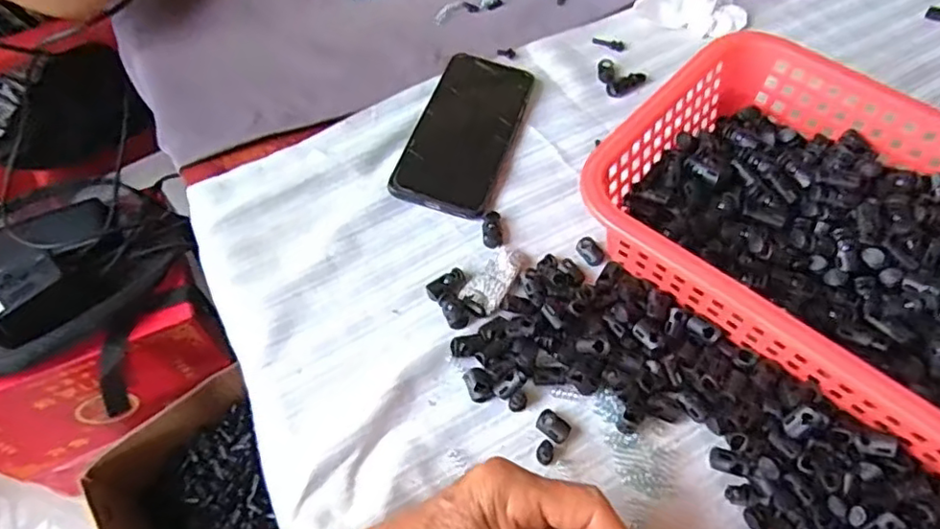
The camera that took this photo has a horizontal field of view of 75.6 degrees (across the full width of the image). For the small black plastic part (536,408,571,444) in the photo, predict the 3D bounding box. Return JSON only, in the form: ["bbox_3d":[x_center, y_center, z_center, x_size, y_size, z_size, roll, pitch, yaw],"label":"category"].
[{"bbox_3d":[0.049,0.097,0.360,0.020,0.009,0.015,37,66,21],"label":"small black plastic part"}]

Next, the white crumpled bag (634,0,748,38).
[{"bbox_3d":[0.208,-0.243,0.563,0.094,0.025,0.049,21,61,13],"label":"white crumpled bag"}]

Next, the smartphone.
[{"bbox_3d":[-0.002,-0.111,0.491,0.075,0.013,0.162,16,60,11],"label":"smartphone"}]

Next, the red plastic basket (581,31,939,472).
[{"bbox_3d":[0.242,-0.016,0.385,0.295,0.076,0.196,37,66,21],"label":"red plastic basket"}]

